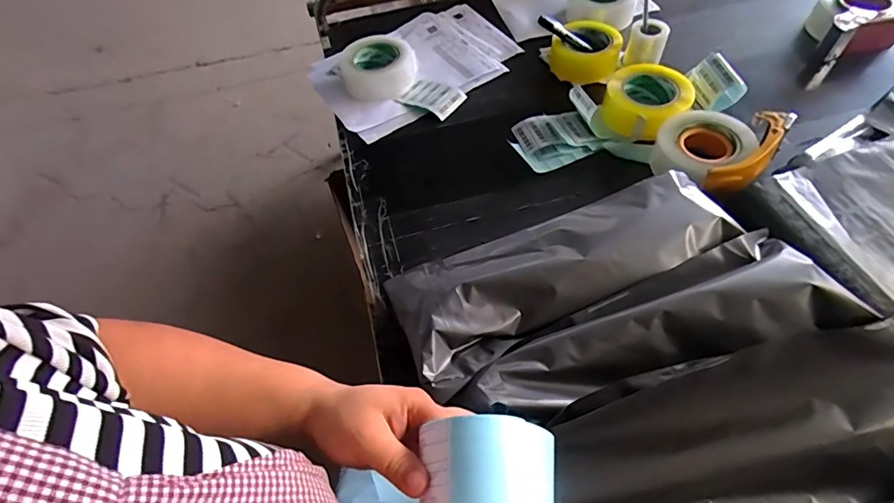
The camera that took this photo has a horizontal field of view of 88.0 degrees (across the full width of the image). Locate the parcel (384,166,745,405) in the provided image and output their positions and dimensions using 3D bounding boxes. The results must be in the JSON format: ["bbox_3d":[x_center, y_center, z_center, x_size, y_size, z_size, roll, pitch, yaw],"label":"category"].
[{"bbox_3d":[0.129,0.012,0.554,0.407,0.064,0.172,-26,58,-13],"label":"parcel"}]

